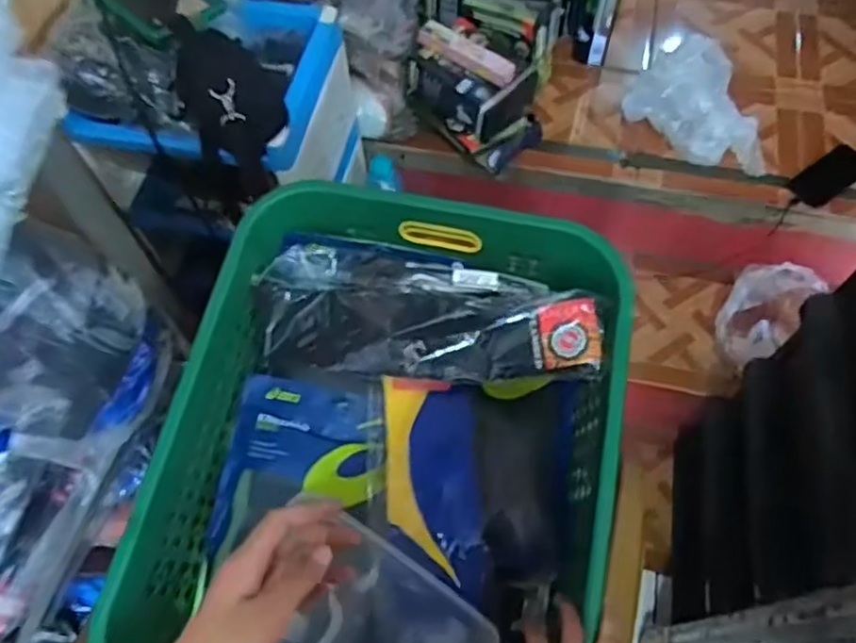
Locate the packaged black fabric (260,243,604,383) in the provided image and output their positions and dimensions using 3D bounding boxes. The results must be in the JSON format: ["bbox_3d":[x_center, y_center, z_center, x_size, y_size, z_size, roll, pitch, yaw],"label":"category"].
[{"bbox_3d":[-0.008,-0.001,0.726,0.379,0.069,0.127,12,61,8],"label":"packaged black fabric"}]

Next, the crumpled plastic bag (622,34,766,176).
[{"bbox_3d":[0.500,-0.387,1.192,0.157,0.124,0.260,-30,64,-15],"label":"crumpled plastic bag"}]

